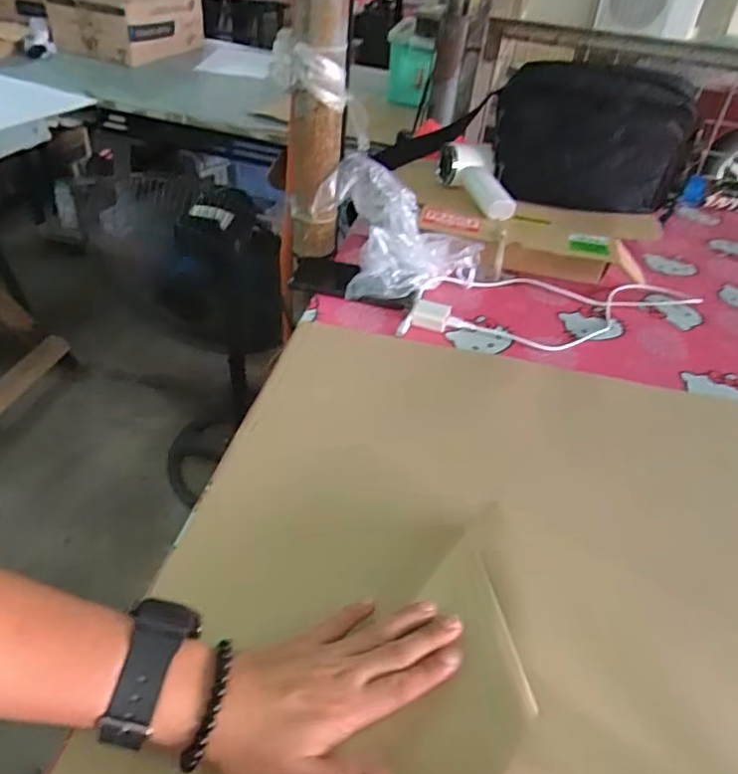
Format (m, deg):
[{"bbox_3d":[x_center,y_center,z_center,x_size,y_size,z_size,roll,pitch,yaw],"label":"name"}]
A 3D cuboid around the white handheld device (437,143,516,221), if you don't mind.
[{"bbox_3d":[0.160,-0.291,0.843,0.066,0.051,0.159,-14,59,-22],"label":"white handheld device"}]

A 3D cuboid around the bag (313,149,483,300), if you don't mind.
[{"bbox_3d":[0.032,-0.204,0.760,0.167,0.128,0.171,-15,45,-24],"label":"bag"}]

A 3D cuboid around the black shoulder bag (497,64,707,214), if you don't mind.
[{"bbox_3d":[0.307,-0.334,0.810,0.268,0.179,0.062,15,41,10],"label":"black shoulder bag"}]

